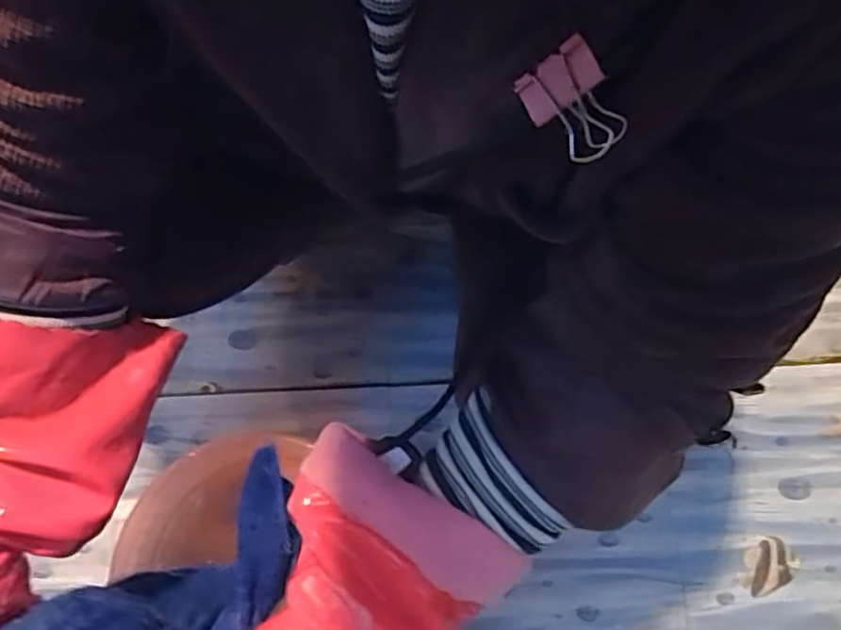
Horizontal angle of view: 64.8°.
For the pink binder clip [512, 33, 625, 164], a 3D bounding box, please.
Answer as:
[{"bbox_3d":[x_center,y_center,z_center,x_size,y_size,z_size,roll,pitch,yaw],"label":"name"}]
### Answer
[{"bbox_3d":[0.048,-0.065,0.202,0.026,0.012,0.035,-43,78,36],"label":"pink binder clip"}]

